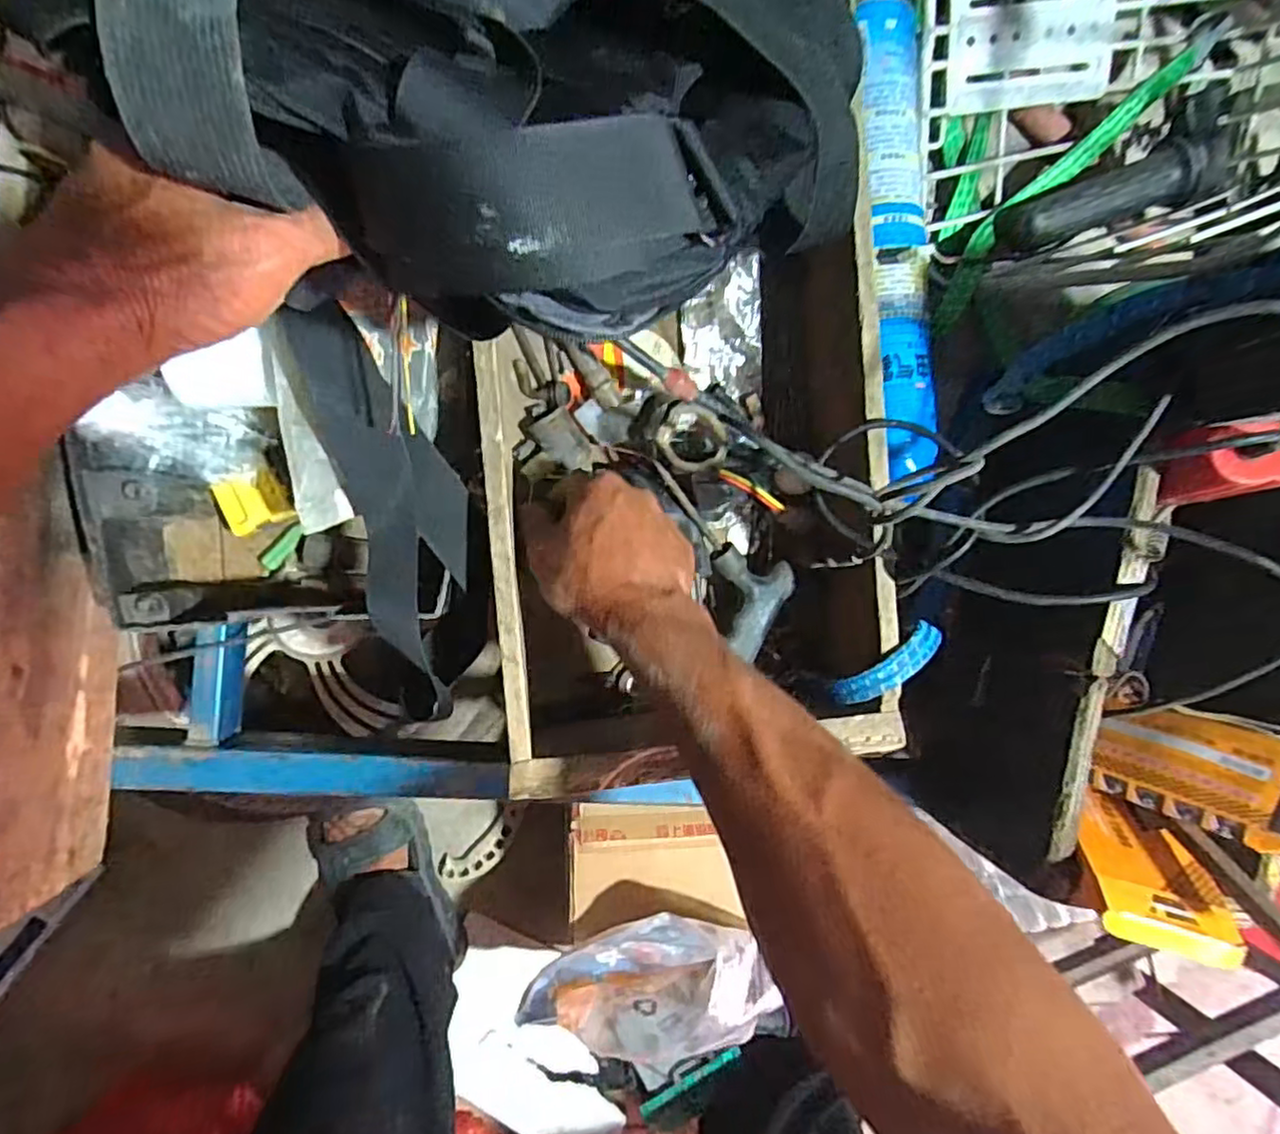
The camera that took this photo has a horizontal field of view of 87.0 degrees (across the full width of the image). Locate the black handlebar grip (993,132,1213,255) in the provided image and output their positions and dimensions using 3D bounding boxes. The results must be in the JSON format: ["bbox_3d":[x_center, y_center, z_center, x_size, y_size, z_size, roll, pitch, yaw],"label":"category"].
[{"bbox_3d":[0.332,-0.264,0.486,0.146,0.038,0.042,-18,94,6],"label":"black handlebar grip"}]

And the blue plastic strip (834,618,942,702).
[{"bbox_3d":[0.156,0.059,0.411,0.077,0.029,0.017,-33,96,-7],"label":"blue plastic strip"}]

